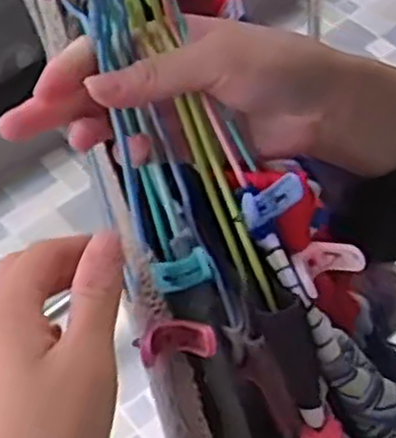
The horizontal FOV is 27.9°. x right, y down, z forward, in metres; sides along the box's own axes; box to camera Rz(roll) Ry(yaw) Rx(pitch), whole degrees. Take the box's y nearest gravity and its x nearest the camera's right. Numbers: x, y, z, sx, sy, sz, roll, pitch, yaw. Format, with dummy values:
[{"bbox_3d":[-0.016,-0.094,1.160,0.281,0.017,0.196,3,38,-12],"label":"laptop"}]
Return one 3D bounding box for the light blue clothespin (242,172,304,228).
[{"bbox_3d":[0.034,-0.009,0.348,0.014,0.038,0.014,33,54,-19],"label":"light blue clothespin"}]

